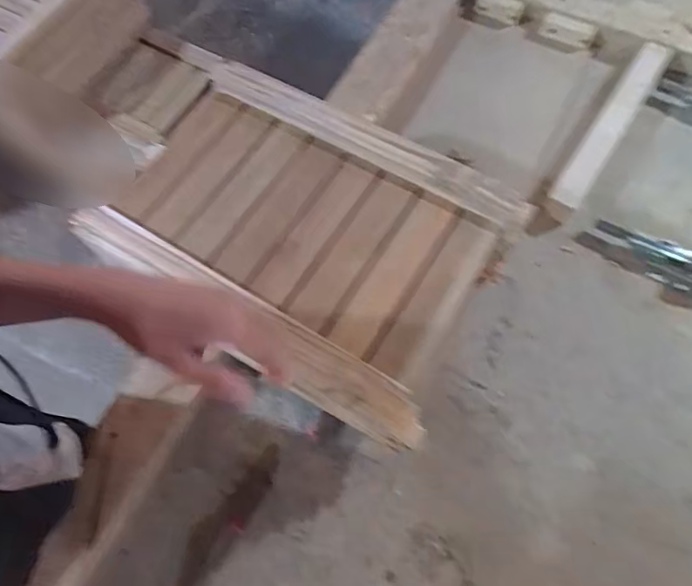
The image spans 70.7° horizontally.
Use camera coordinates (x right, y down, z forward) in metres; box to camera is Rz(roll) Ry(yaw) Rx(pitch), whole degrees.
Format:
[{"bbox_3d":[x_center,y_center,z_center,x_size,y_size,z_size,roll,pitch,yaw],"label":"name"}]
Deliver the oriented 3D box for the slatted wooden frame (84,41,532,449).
[{"bbox_3d":[-0.086,-0.097,0.570,0.498,0.049,0.318,29,72,13],"label":"slatted wooden frame"}]

